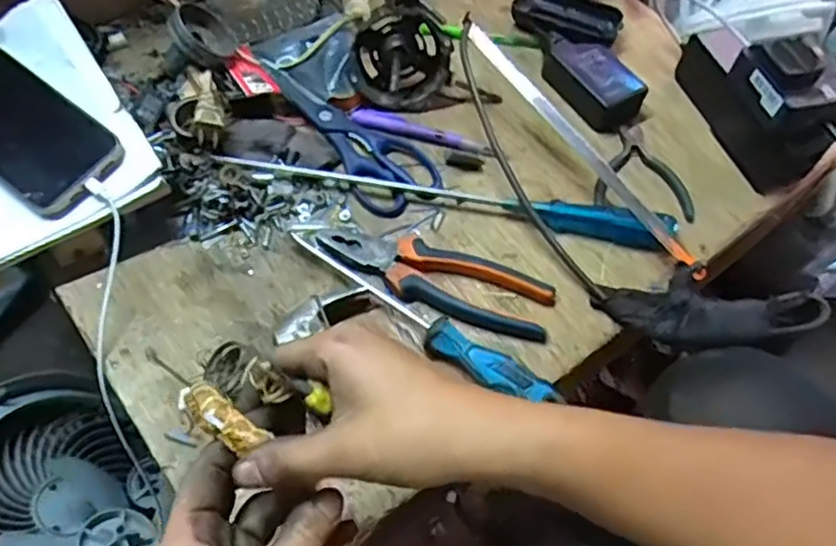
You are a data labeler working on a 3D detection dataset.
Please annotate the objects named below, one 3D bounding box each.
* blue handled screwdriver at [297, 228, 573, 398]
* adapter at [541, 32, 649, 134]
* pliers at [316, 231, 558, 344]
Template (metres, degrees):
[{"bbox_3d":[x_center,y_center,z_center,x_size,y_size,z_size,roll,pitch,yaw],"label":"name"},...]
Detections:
[{"bbox_3d":[-0.004,0.035,0.504,0.234,0.025,0.026,31,61,14],"label":"blue handled screwdriver"},{"bbox_3d":[0.162,-0.184,0.646,0.050,0.044,0.109,-26,64,-18],"label":"adapter"},{"bbox_3d":[0.014,0.004,0.533,0.184,0.014,0.051,19,59,7],"label":"pliers"}]

